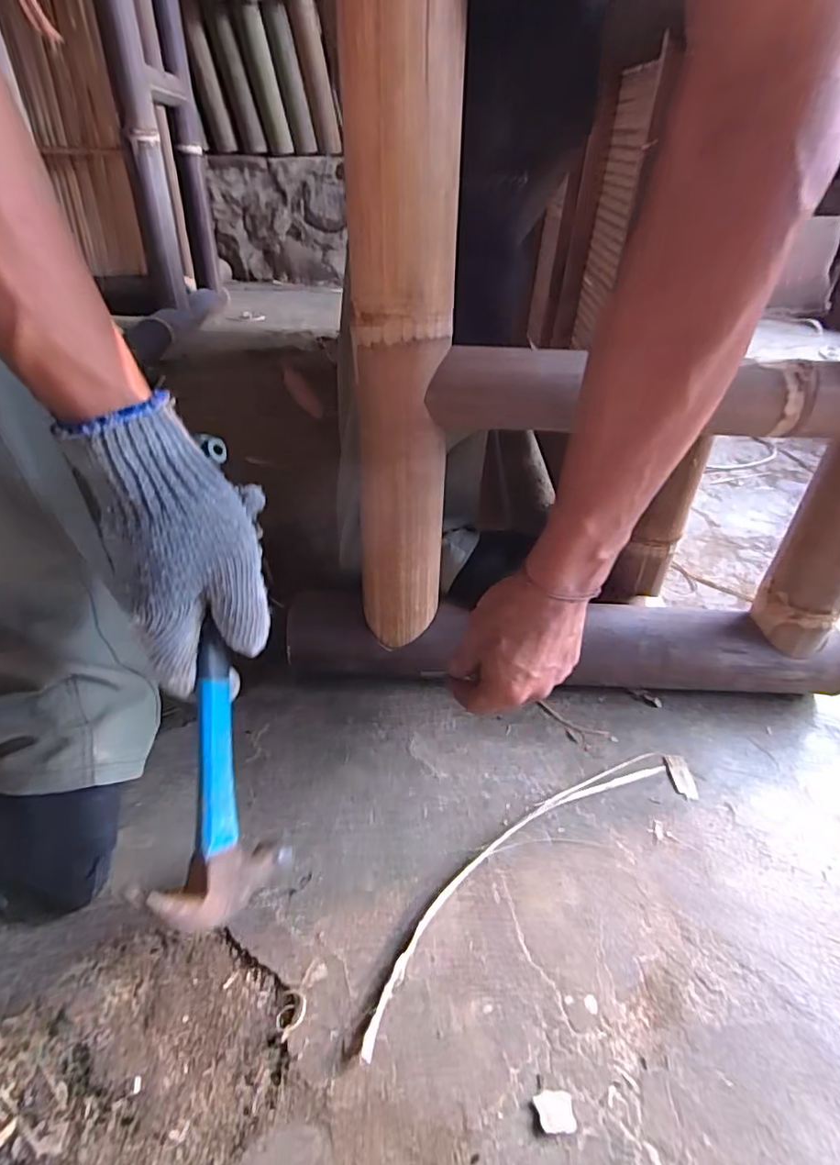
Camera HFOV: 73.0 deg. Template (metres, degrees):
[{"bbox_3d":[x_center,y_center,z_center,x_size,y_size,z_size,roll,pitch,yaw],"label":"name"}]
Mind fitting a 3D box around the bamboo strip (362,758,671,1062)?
[{"bbox_3d":[0.069,0.190,0.391,0.289,0.005,0.043,-25,46,-32],"label":"bamboo strip"}]

